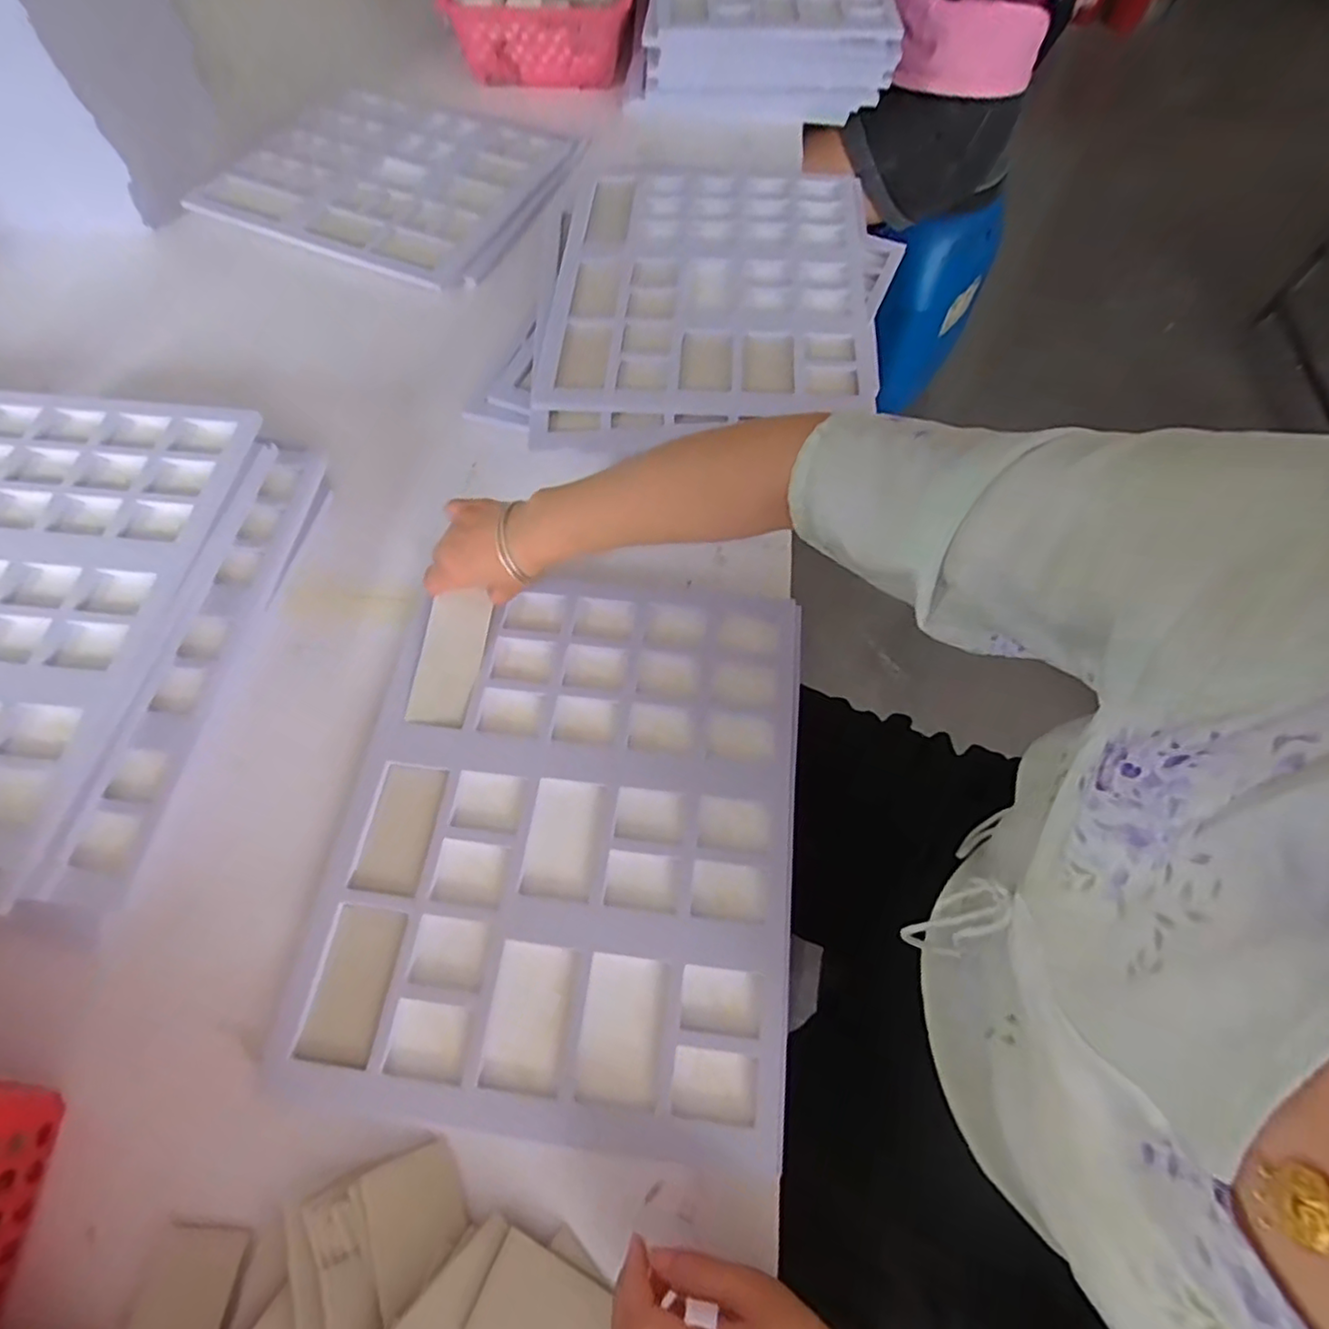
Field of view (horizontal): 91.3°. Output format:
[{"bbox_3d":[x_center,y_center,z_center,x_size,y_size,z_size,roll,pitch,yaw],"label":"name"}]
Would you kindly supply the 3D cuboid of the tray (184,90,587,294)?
[{"bbox_3d":[-0.384,-0.693,0.922,0.457,0.032,0.369,21,65,11],"label":"tray"}]

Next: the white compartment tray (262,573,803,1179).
[{"bbox_3d":[-0.073,0.113,0.517,0.343,0.025,0.423,8,64,3],"label":"white compartment tray"}]

